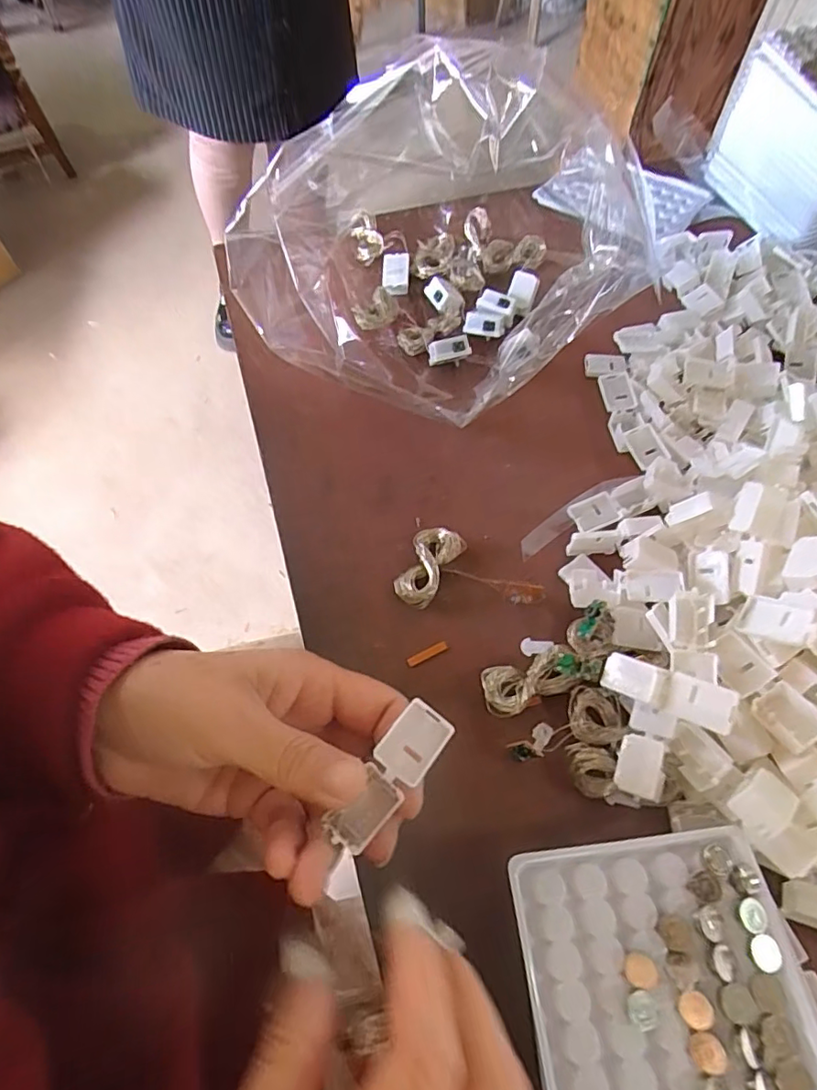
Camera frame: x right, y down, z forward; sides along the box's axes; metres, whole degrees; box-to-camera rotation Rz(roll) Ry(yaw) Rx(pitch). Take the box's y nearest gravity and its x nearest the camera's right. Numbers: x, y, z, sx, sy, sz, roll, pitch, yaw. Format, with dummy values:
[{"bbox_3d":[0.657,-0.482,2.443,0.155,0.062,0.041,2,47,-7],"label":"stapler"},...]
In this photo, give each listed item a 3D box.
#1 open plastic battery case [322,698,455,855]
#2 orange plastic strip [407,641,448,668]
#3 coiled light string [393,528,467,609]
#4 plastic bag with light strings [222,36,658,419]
[{"bbox_3d":[-0.006,0.085,0.209,0.019,0.011,0.056,31,65,19],"label":"open plastic battery case"},{"bbox_3d":[0.010,0.057,0.297,0.023,0.004,0.005,-23,62,-9],"label":"orange plastic strip"},{"bbox_3d":[0.010,0.011,0.318,0.025,0.010,0.049,29,66,16],"label":"coiled light string"},{"bbox_3d":[0.020,-0.237,0.376,0.253,0.144,0.251,-3,61,-1],"label":"plastic bag with light strings"}]

